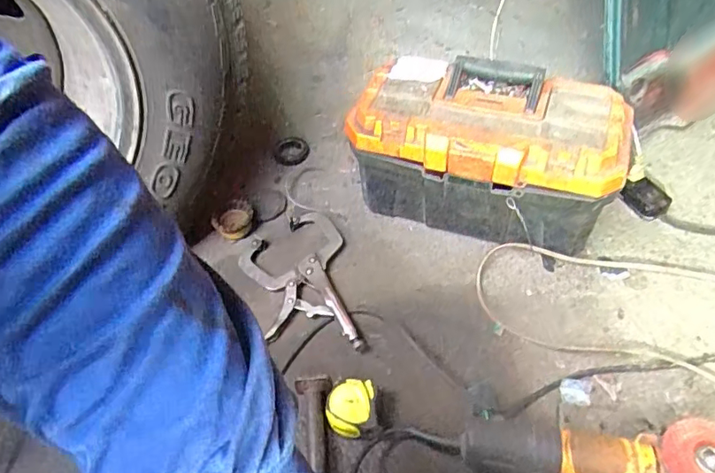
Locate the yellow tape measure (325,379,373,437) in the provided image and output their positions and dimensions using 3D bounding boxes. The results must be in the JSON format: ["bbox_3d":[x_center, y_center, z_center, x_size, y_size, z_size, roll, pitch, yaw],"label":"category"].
[{"bbox_3d":[-0.009,0.212,0.676,0.052,0.035,0.062,7,49,11],"label":"yellow tape measure"}]

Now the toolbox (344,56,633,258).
[{"bbox_3d":[0.194,-0.114,0.838,0.361,0.221,0.187,15,51,17],"label":"toolbox"}]

